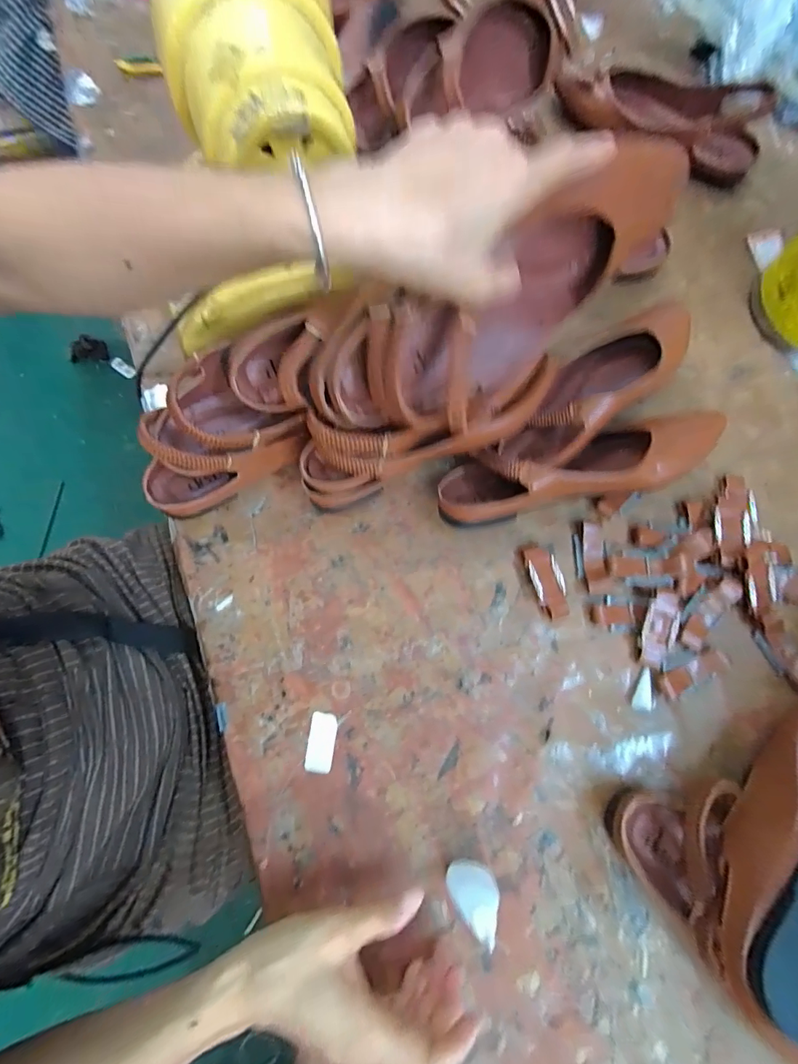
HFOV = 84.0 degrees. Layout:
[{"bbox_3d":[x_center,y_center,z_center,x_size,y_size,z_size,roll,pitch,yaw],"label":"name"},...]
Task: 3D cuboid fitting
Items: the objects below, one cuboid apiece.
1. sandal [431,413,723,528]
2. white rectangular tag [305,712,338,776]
[{"bbox_3d":[0.145,-0.053,0.376,0.225,0.072,0.067,-11,76,-4],"label":"sandal"},{"bbox_3d":[-0.062,0.167,0.351,0.021,0.004,0.043,7,76,0],"label":"white rectangular tag"}]

